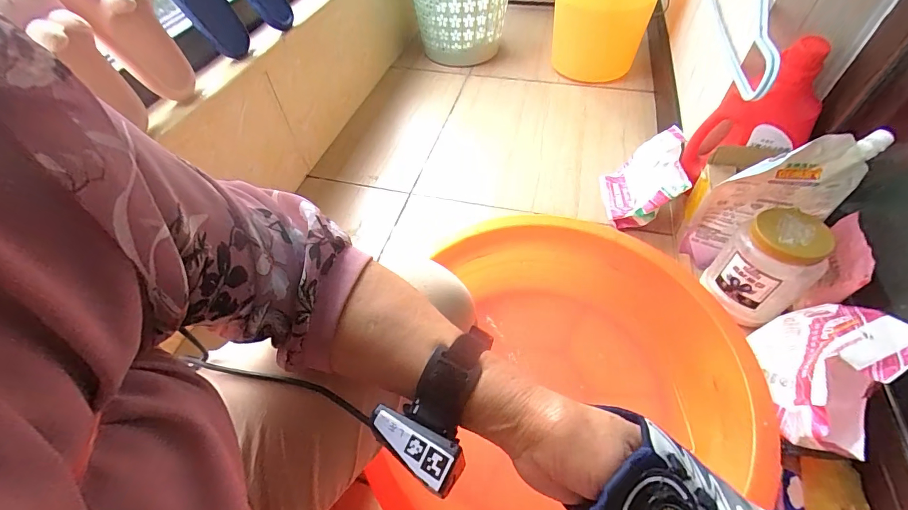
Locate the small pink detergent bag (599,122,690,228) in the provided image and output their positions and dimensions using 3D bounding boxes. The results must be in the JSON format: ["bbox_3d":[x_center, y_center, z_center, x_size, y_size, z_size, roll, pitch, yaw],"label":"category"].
[{"bbox_3d":[0.408,-0.161,0.842,0.062,0.181,0.198,33,47,-17],"label":"small pink detergent bag"}]

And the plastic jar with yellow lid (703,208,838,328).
[{"bbox_3d":[0.468,0.018,0.594,0.099,0.154,0.108,-1,51,1],"label":"plastic jar with yellow lid"}]

